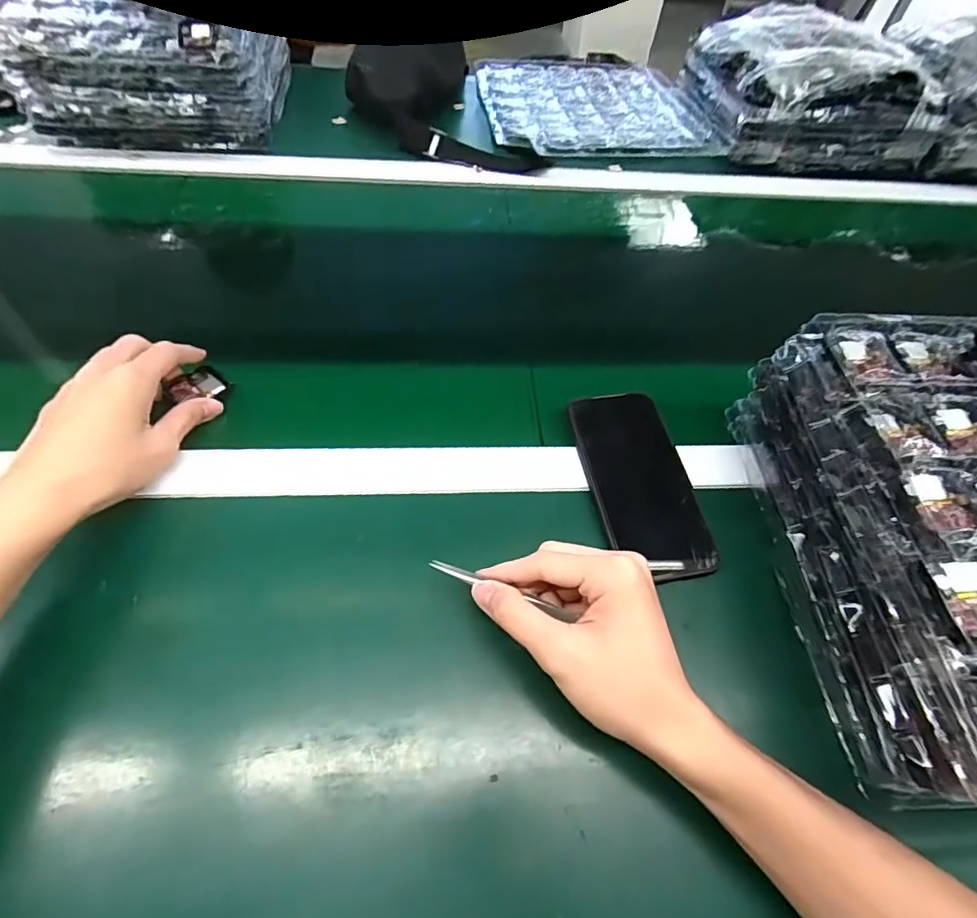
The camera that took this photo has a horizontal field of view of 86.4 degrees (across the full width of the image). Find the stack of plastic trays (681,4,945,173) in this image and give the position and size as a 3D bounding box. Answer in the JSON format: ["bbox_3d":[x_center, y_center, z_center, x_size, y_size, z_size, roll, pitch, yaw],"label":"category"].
[{"bbox_3d":[0.467,-0.555,0.767,0.300,0.114,0.265,-1,56,-5],"label":"stack of plastic trays"}]

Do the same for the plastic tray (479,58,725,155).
[{"bbox_3d":[0.151,-0.520,0.751,0.317,0.030,0.303,-4,57,-7],"label":"plastic tray"}]

